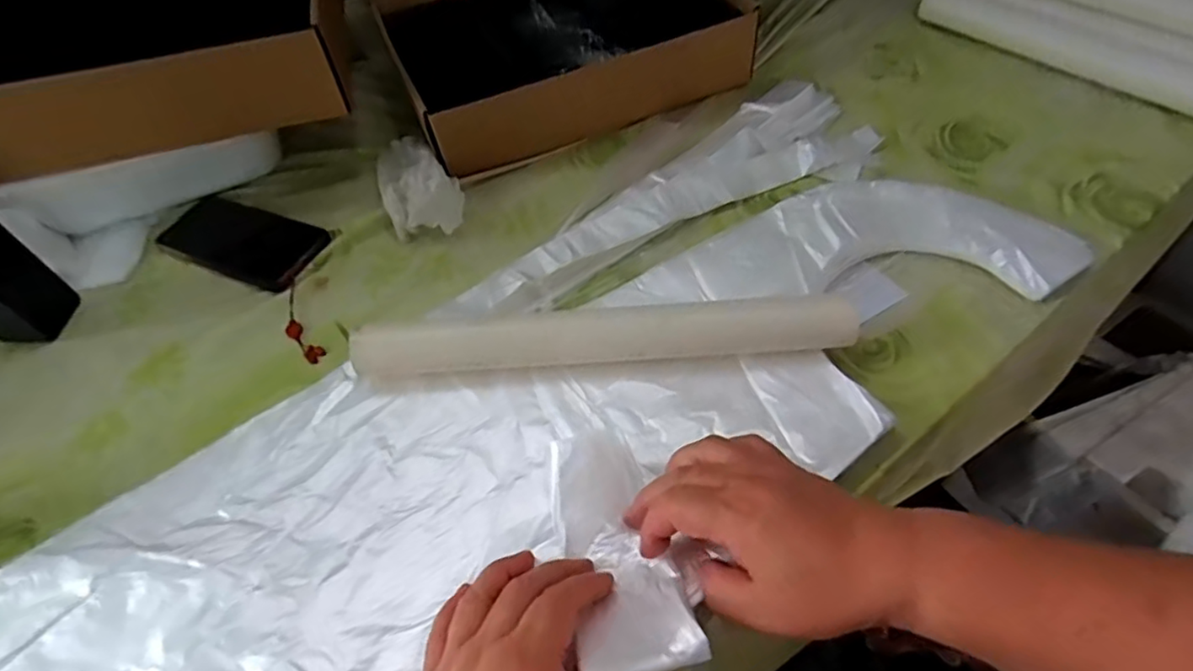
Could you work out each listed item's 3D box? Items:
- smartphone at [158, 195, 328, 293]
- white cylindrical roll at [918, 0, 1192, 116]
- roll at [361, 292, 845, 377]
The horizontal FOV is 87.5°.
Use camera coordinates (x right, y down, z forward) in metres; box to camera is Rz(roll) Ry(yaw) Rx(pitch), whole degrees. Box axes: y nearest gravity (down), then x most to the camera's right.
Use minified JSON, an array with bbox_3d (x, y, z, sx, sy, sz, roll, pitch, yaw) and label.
[{"bbox_3d":[-0.343,-0.092,0.600,0.168,0.009,0.076,18,57,17],"label":"smartphone"},{"bbox_3d":[0.502,-0.288,0.636,0.041,0.034,0.363,-34,57,-18],"label":"white cylindrical roll"},{"bbox_3d":[0.000,0.003,0.451,0.349,0.046,0.037,-1,53,3],"label":"roll"}]

